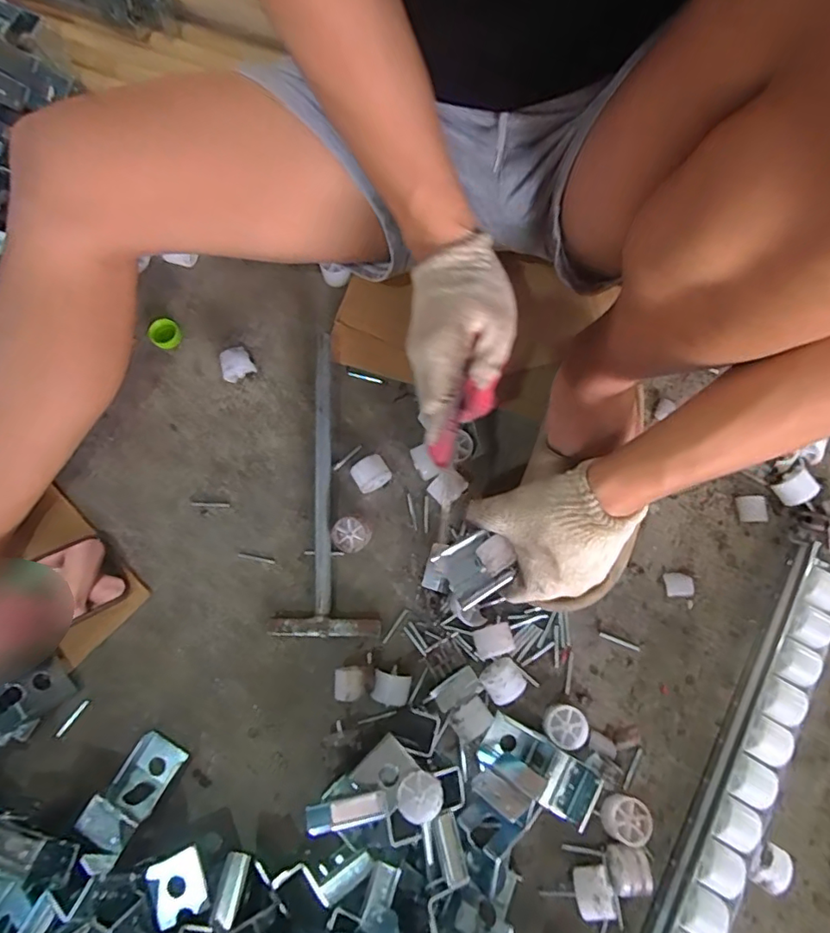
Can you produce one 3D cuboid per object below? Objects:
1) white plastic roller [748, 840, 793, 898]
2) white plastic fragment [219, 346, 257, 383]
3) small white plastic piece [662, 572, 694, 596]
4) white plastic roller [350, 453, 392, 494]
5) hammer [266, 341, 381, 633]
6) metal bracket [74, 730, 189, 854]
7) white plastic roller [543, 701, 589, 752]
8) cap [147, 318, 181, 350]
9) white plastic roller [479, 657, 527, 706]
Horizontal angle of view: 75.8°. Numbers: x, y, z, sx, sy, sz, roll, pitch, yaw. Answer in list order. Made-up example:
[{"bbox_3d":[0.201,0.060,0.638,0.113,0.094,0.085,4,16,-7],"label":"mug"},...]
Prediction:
[{"bbox_3d":[0.286,0.327,0.442,0.030,0.034,0.034,26,78,8],"label":"white plastic roller"},{"bbox_3d":[-0.188,-0.106,0.560,0.034,0.028,0.028,-29,76,-8],"label":"white plastic fragment"},{"bbox_3d":[0.254,0.114,0.514,0.024,0.007,0.022,-3,76,1],"label":"small white plastic piece"},{"bbox_3d":[-0.044,0.009,0.530,0.034,0.034,0.028,-30,77,-6],"label":"white plastic roller"},{"bbox_3d":[-0.096,0.016,0.529,0.097,0.031,0.295,-5,76,0],"label":"hammer"},{"bbox_3d":[-0.243,0.279,0.459,0.048,0.036,0.082,29,76,8],"label":"metal bracket"},{"bbox_3d":[0.134,0.230,0.474,0.036,0.021,0.035,0,76,1],"label":"white plastic roller"},{"bbox_3d":[-0.271,-0.144,0.576,0.030,0.014,0.030,0,74,0],"label":"cap"},{"bbox_3d":[0.079,0.193,0.481,0.034,0.038,0.033,-32,77,-7],"label":"white plastic roller"}]

